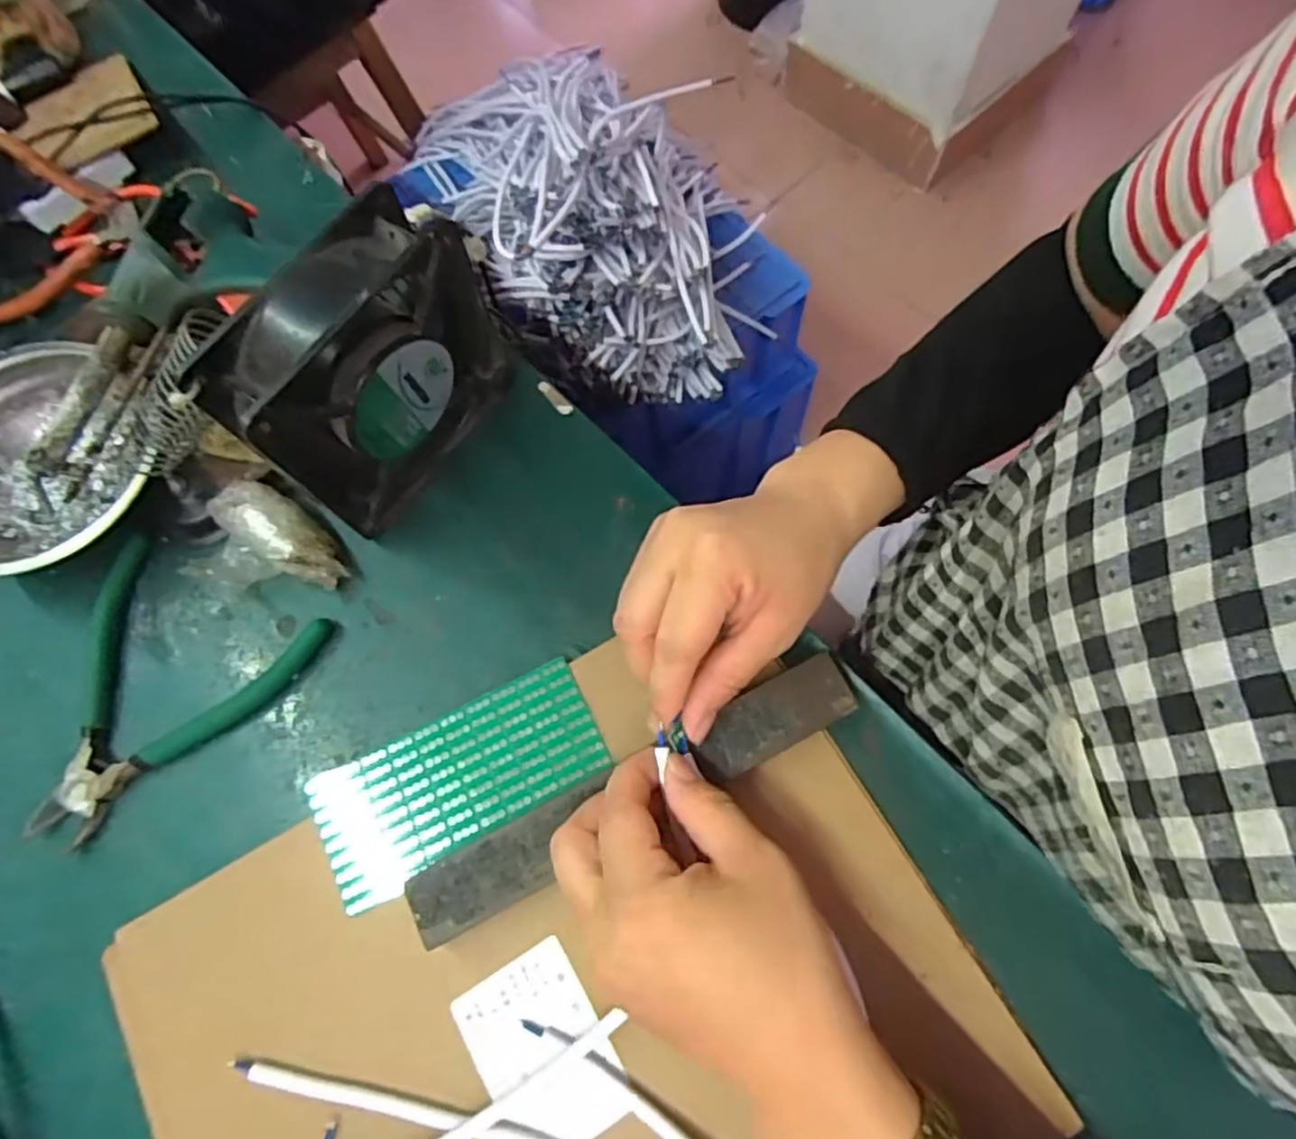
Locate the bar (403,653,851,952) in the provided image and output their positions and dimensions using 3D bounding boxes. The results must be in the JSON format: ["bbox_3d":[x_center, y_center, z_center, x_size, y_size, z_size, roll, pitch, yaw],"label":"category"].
[{"bbox_3d":[-0.004,0.096,0.299,0.204,0.024,0.031,-26,71,-10],"label":"bar"}]

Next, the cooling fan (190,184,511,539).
[{"bbox_3d":[-0.124,-0.087,0.319,0.040,0.125,0.117,32,74,13],"label":"cooling fan"}]

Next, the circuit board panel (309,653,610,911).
[{"bbox_3d":[-0.085,0.095,0.311,0.129,0.007,0.061,-25,71,-4],"label":"circuit board panel"}]

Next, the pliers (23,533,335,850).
[{"bbox_3d":[-0.232,0.062,0.322,0.112,0.012,0.131,23,72,10],"label":"pliers"}]

